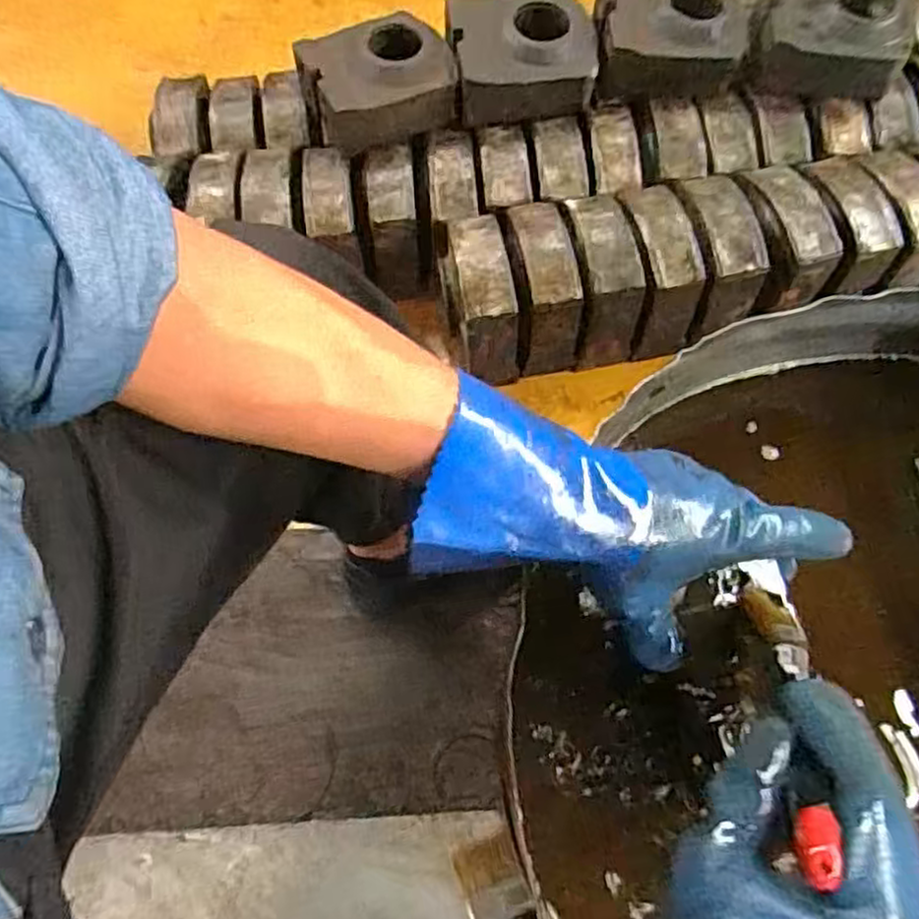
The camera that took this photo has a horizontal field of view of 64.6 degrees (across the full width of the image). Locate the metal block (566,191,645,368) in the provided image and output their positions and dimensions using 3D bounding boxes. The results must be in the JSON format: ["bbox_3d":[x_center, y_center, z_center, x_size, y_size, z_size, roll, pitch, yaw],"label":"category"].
[{"bbox_3d":[0.180,-0.238,0.944,0.070,0.154,0.155,-6,64,-1],"label":"metal block"}]

